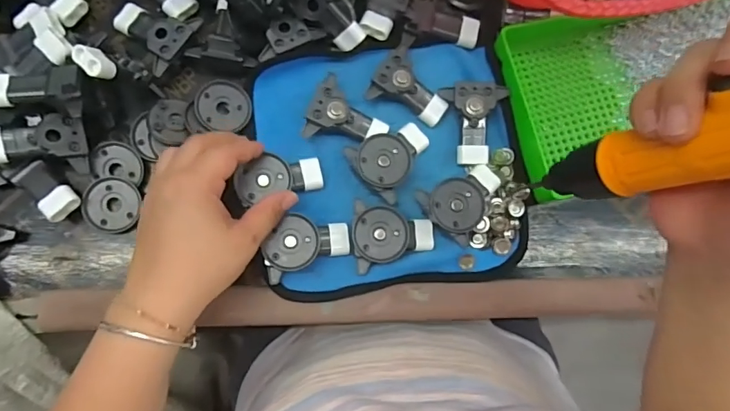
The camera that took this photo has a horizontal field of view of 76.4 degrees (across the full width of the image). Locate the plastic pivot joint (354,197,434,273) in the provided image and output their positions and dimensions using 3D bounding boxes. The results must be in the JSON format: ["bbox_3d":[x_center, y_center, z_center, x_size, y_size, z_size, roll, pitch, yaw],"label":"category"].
[{"bbox_3d":[0.023,0.025,0.358,0.064,0.013,0.050,0,82,-6],"label":"plastic pivot joint"}]

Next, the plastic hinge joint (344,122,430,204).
[{"bbox_3d":[0.024,-0.034,0.371,0.068,0.024,0.050,-28,86,-9],"label":"plastic hinge joint"}]

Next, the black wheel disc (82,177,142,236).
[{"bbox_3d":[-0.194,0.000,0.353,0.037,0.006,0.041,10,81,-5],"label":"black wheel disc"}]

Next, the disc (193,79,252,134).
[{"bbox_3d":[-0.114,-0.081,0.374,0.041,0.012,0.041,1,82,-6],"label":"disc"}]

